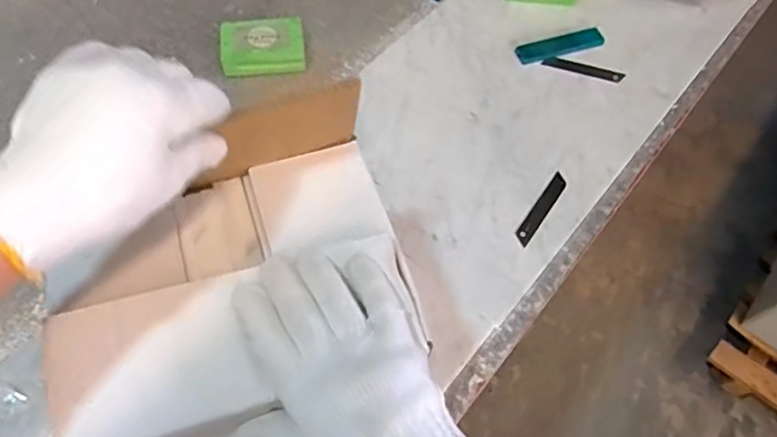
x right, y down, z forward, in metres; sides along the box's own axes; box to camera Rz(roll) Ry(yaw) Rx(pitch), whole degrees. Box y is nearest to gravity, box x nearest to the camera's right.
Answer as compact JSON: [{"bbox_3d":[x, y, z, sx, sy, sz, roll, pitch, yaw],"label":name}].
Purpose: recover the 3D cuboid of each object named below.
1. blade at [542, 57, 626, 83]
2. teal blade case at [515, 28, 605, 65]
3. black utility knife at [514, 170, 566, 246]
[{"bbox_3d":[0.239,-0.183,0.729,0.096,0.004,0.018,15,70,5],"label":"blade"},{"bbox_3d":[0.217,-0.215,0.743,0.118,0.006,0.030,-17,64,-13],"label":"teal blade case"},{"bbox_3d":[0.161,-0.010,0.625,0.016,0.004,0.098,37,64,7],"label":"black utility knife"}]

